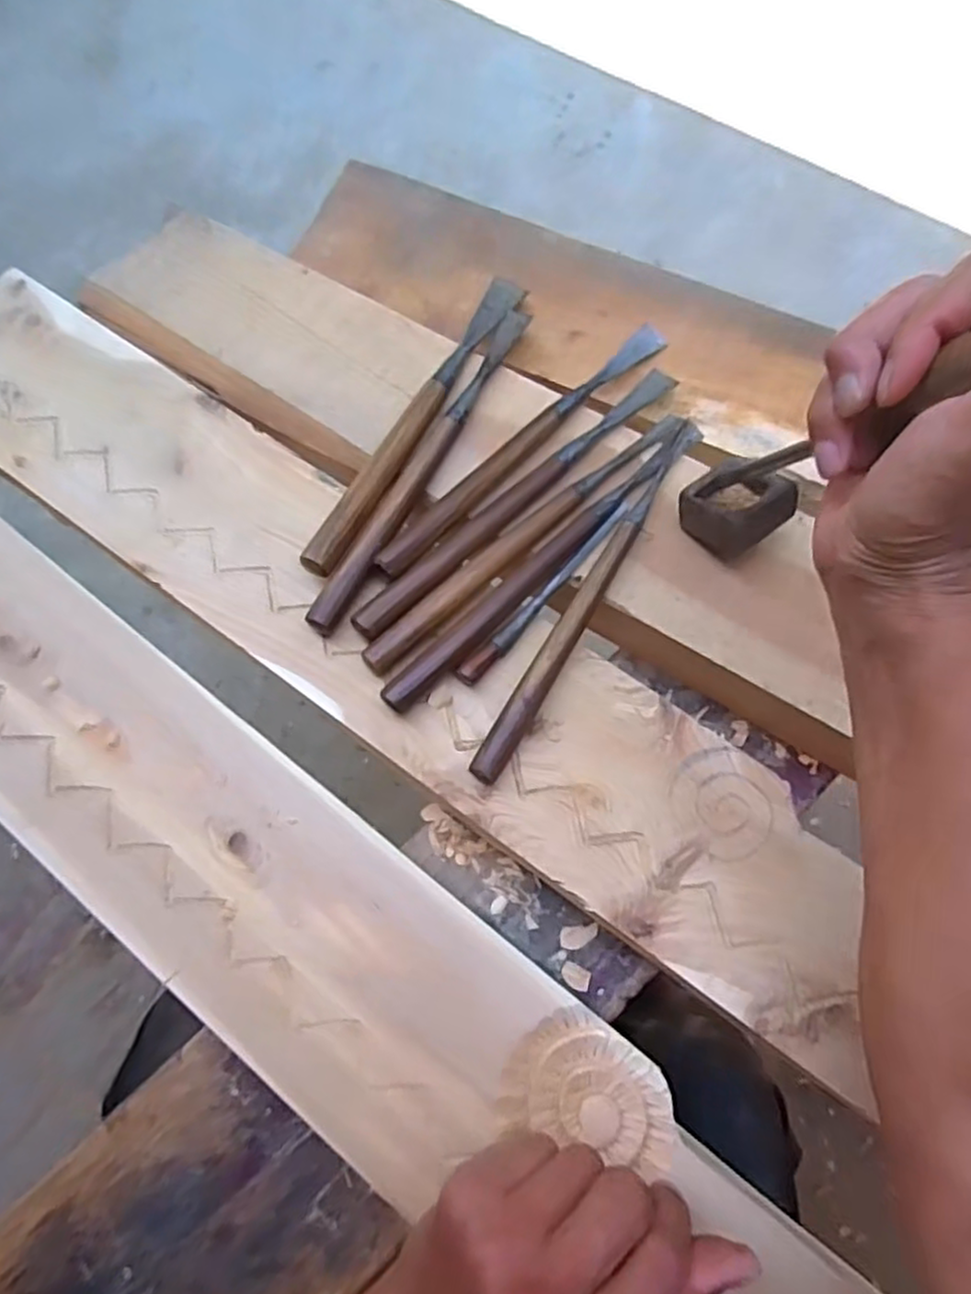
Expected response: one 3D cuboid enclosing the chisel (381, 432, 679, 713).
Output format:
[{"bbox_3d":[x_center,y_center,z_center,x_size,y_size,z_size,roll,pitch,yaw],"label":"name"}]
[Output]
[{"bbox_3d":[0.034,-0.045,0.413,0.233,0.017,0.020,-42,79,-11],"label":"chisel"}]

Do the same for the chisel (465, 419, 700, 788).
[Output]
[{"bbox_3d":[0.063,-0.036,0.414,0.019,0.015,0.256,31,76,8],"label":"chisel"}]

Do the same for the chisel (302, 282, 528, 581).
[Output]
[{"bbox_3d":[-0.039,-0.145,0.440,0.021,0.026,0.246,26,76,7],"label":"chisel"}]

